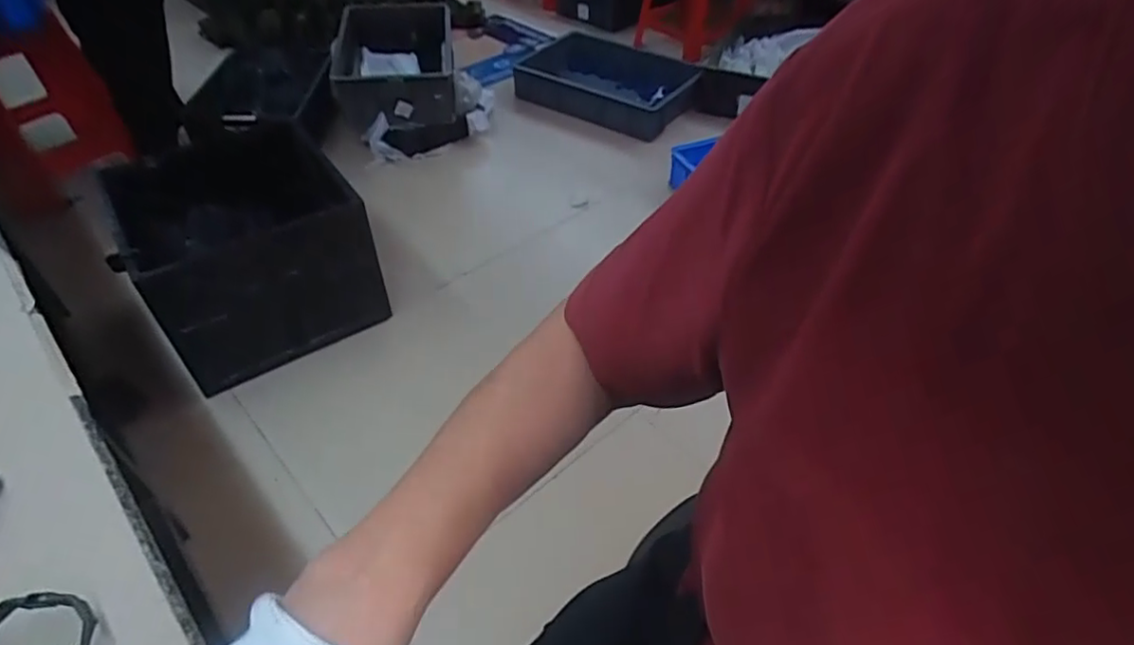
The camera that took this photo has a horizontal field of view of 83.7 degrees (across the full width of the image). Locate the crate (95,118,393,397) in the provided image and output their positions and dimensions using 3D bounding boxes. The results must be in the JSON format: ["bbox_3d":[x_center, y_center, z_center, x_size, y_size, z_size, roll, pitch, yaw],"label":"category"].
[{"bbox_3d":[-0.713,-0.188,1.425,0.431,0.343,0.462,-24,50,-24],"label":"crate"}]

